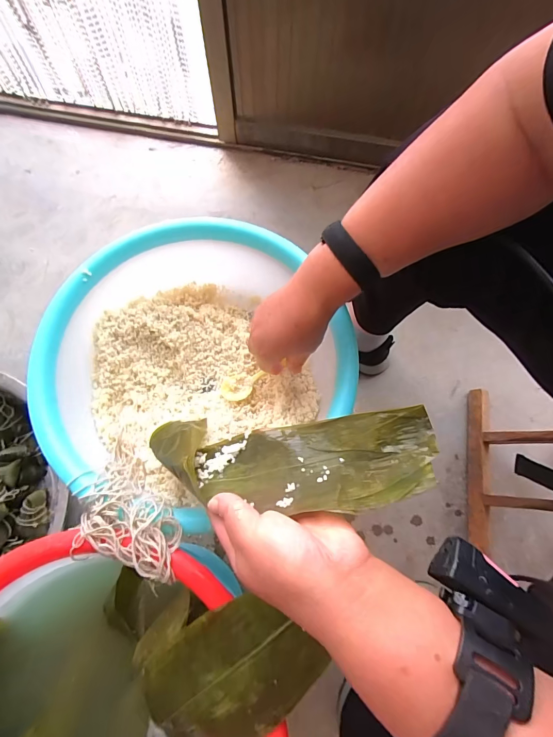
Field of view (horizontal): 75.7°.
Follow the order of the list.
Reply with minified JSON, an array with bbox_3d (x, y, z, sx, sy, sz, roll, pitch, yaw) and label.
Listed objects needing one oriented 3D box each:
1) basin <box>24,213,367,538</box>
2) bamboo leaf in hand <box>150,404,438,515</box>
[{"bbox_3d":[-0.107,-0.006,0.457,0.345,0.125,0.316,0,70,-1],"label":"basin"},{"bbox_3d":[-0.012,0.076,0.307,0.269,0.056,0.077,-7,67,28],"label":"bamboo leaf in hand"}]

